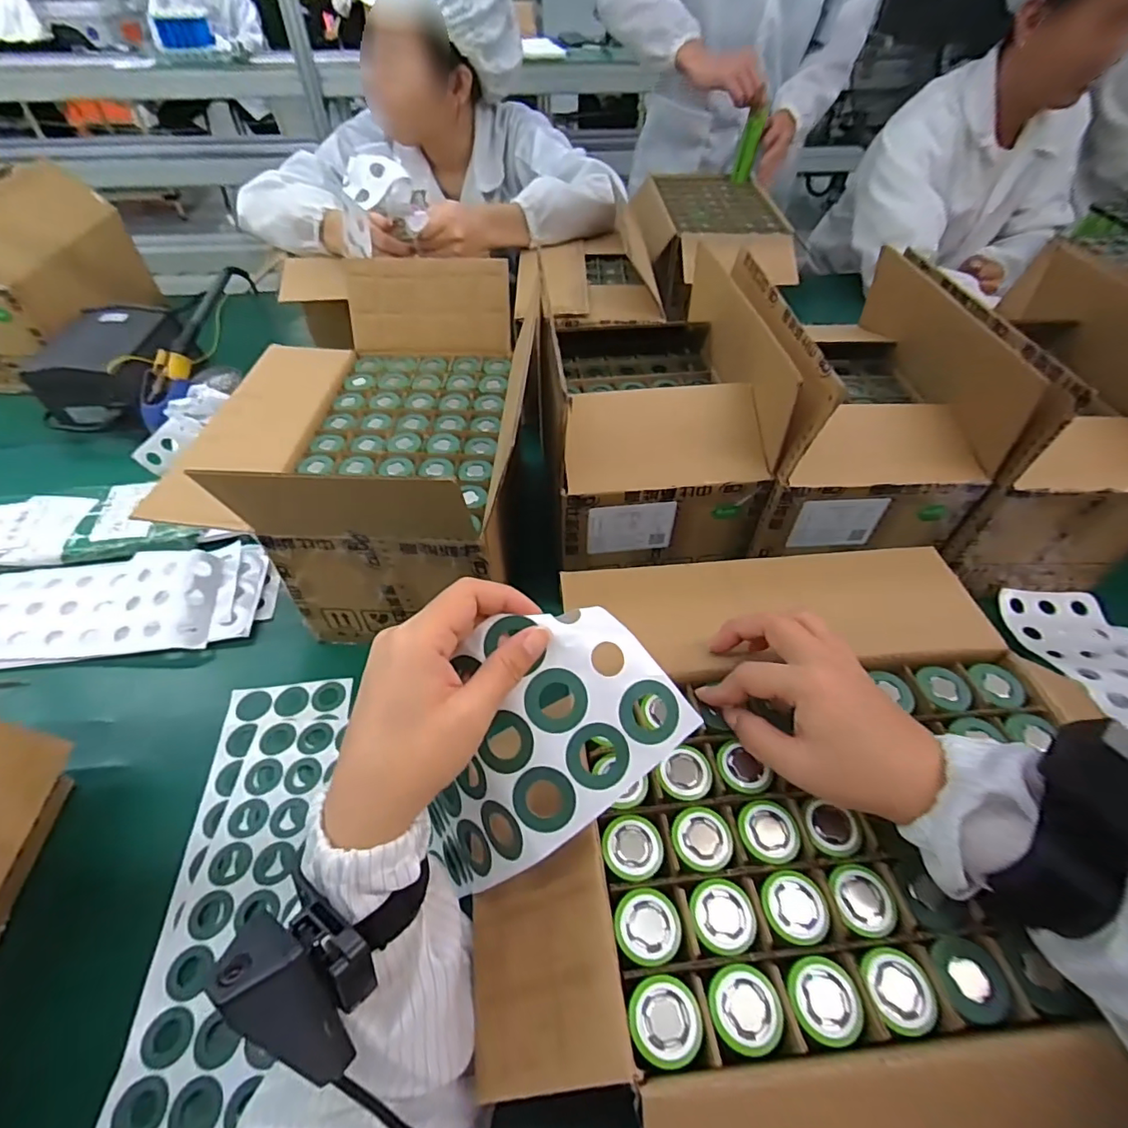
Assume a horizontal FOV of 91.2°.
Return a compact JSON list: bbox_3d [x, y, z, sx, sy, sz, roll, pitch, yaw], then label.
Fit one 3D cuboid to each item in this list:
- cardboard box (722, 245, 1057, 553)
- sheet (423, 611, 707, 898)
[{"bbox_3d":[0.278,-0.174,0.571,0.194,0.179,0.297,-4,49,-4],"label":"cardboard box"},{"bbox_3d":[-0.013,0.098,0.297,0.132,0.107,0.093,-30,56,-24],"label":"sheet"}]

